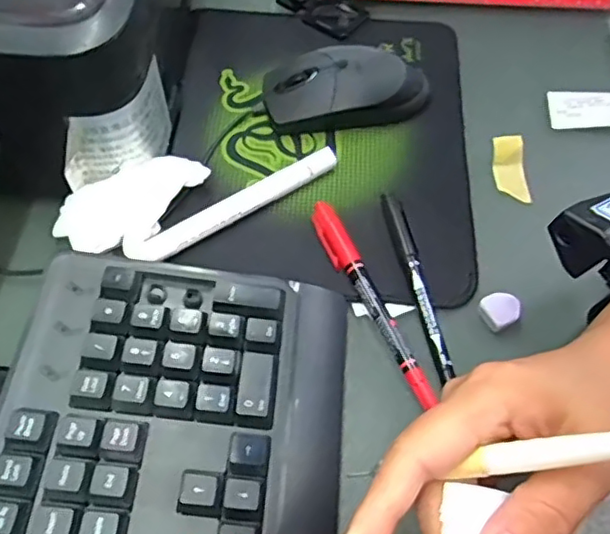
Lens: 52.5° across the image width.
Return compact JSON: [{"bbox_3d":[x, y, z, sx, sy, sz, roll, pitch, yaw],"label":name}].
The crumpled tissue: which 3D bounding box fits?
[{"bbox_3d":[-0.101,-0.040,0.364,0.090,0.025,0.037,-25,62,-15],"label":"crumpled tissue"}]

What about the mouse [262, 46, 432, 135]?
[{"bbox_3d":[0.028,-0.118,0.414,0.109,0.035,0.053,5,59,2],"label":"mouse"}]

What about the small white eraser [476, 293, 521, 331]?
[{"bbox_3d":[0.109,0.025,0.346,0.019,0.011,0.019,0,59,-1],"label":"small white eraser"}]

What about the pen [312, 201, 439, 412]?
[{"bbox_3d":[0.036,0.016,0.345,0.014,0.011,0.132,-22,62,-13],"label":"pen"}]

